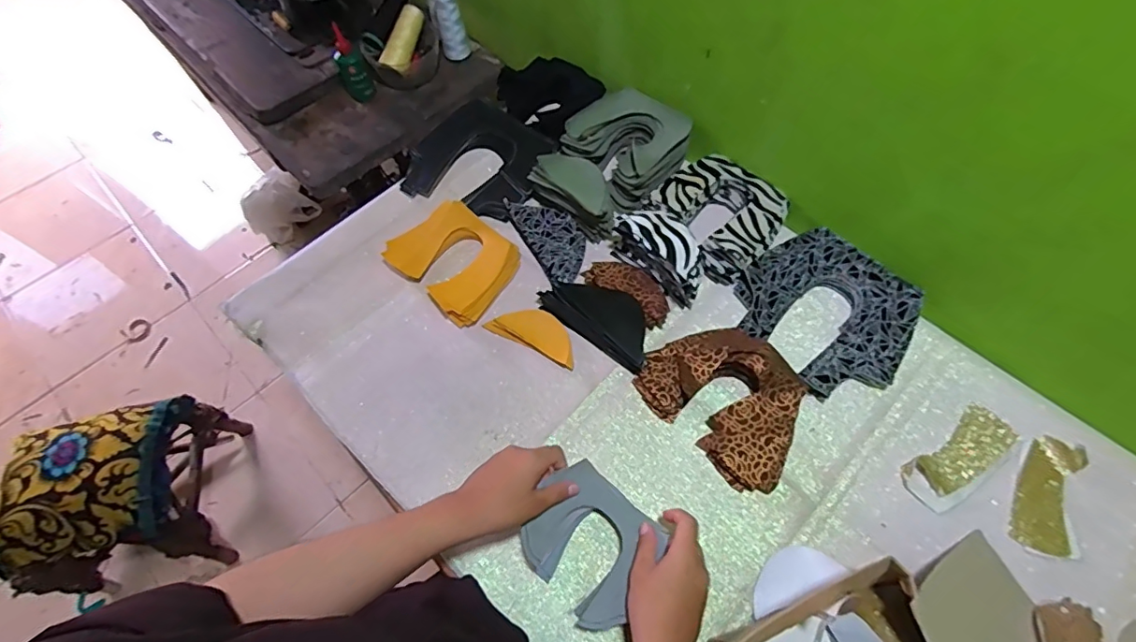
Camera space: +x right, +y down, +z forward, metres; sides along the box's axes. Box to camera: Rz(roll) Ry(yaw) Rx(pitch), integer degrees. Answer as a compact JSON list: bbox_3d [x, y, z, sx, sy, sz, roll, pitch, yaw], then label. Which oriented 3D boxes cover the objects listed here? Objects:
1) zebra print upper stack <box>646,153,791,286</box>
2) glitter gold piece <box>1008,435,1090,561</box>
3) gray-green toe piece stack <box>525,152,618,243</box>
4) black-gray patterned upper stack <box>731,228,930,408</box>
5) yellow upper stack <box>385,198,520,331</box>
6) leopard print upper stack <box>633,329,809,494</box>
[{"bbox_3d":[0.197,-0.142,0.699,0.157,0.048,0.142,40,71,19],"label":"zebra print upper stack"},{"bbox_3d":[0.496,0.177,0.542,0.059,0.018,0.120,19,65,10],"label":"glitter gold piece"},{"bbox_3d":[0.013,-0.172,0.695,0.124,0.060,0.058,38,70,18],"label":"gray-green toe piece stack"},{"bbox_3d":[0.312,-0.010,0.639,0.180,0.037,0.193,-37,68,-16],"label":"black-gray patterned upper stack"},{"bbox_3d":[-0.148,-0.083,0.693,0.160,0.026,0.125,40,71,19],"label":"yellow upper stack"},{"bbox_3d":[0.182,0.084,0.593,0.135,0.043,0.179,-40,69,-17],"label":"leopard print upper stack"}]

